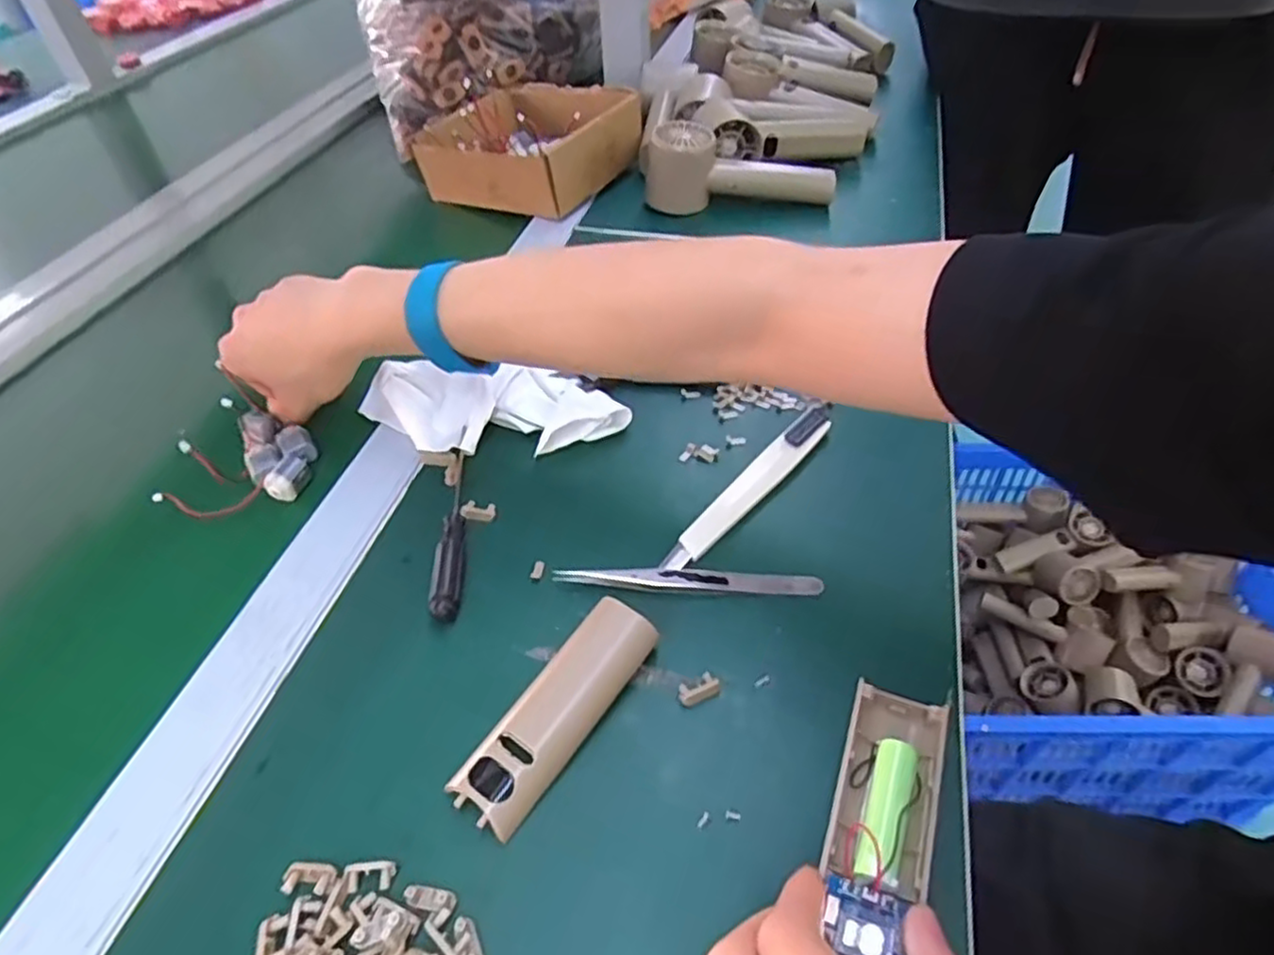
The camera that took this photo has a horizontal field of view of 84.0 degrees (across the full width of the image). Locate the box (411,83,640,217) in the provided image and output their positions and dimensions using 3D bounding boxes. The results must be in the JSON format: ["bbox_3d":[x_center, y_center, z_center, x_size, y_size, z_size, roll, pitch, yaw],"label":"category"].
[{"bbox_3d":[-0.098,-0.311,0.658,0.175,0.063,0.146,19,51,20],"label":"box"}]

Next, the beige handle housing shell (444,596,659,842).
[{"bbox_3d":[-0.033,0.099,0.303,0.032,0.022,0.102,27,54,26],"label":"beige handle housing shell"}]

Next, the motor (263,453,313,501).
[{"bbox_3d":[-0.207,0.000,0.420,0.015,0.018,0.026,19,50,20],"label":"motor"}]

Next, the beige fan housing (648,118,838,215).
[{"bbox_3d":[0.088,-0.262,0.601,0.157,0.066,0.048,-2,46,2],"label":"beige fan housing"}]

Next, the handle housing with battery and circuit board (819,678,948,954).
[{"bbox_3d":[0.085,0.124,0.241,0.036,0.025,0.118,12,39,15],"label":"handle housing with battery and circuit board"}]

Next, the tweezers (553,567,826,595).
[{"bbox_3d":[0.025,0.052,0.353,0.130,0.012,0.012,-1,47,3],"label":"tweezers"}]

